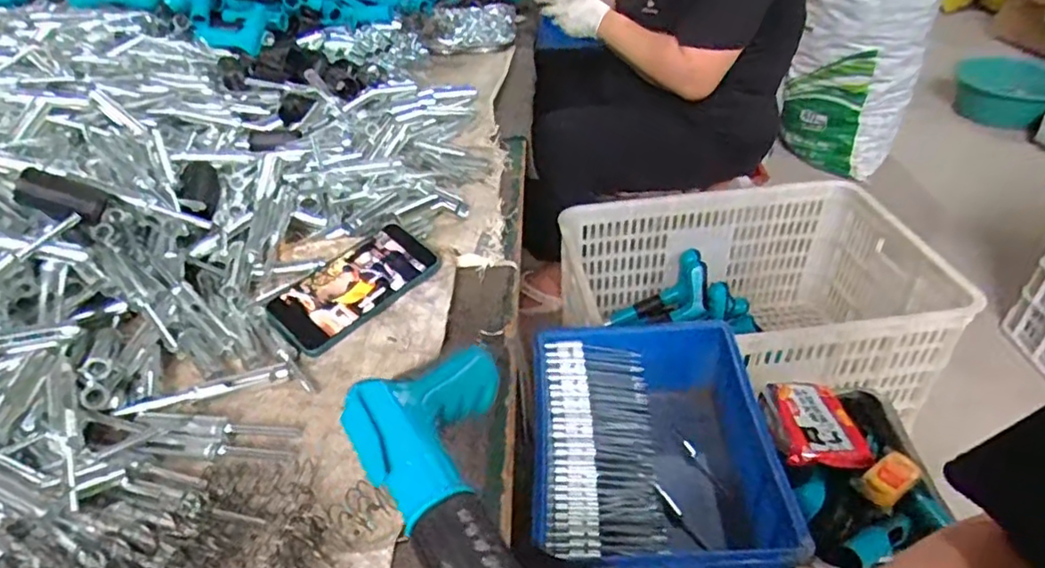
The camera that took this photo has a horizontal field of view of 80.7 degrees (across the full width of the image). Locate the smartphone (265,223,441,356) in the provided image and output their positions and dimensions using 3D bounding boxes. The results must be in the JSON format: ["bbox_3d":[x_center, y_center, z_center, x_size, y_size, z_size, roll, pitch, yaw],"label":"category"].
[{"bbox_3d":[-0.162,0.000,0.595,0.155,0.008,0.078,-36,67,-27],"label":"smartphone"}]

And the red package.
[{"bbox_3d":[0.366,0.172,0.768,0.108,0.031,0.117,-4,38,-3],"label":"red package"}]

